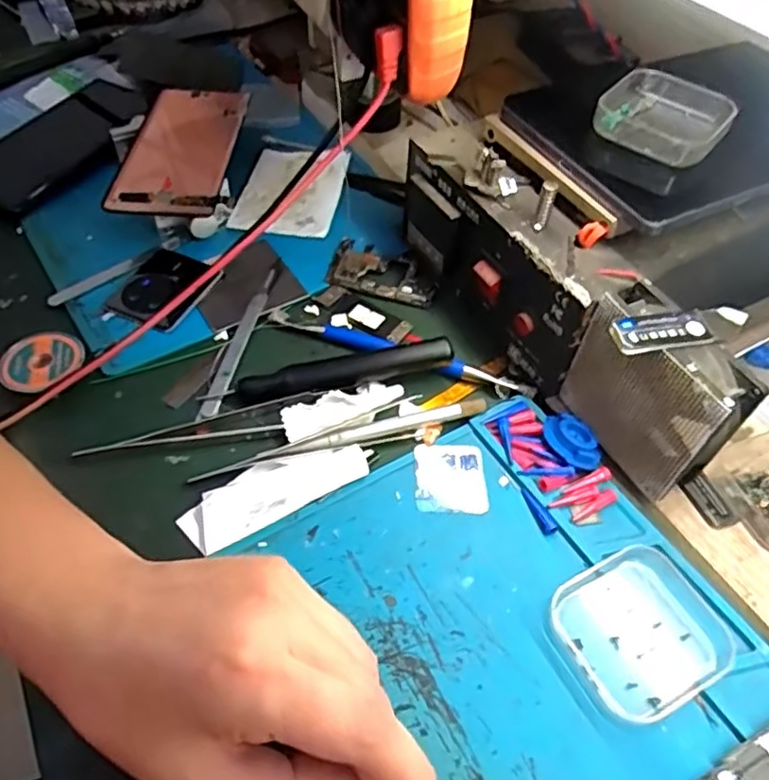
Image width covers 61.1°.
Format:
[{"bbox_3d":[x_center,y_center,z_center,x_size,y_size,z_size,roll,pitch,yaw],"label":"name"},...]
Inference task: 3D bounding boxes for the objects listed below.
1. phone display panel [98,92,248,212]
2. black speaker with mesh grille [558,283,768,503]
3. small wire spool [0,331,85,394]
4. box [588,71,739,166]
[{"bbox_3d":[-0.149,-0.181,0.480,0.076,0.009,0.155,2,51,-2],"label":"phone display panel"},{"bbox_3d":[0.134,0.003,0.329,0.030,0.083,0.080,-23,55,-19],"label":"black speaker with mesh grille"},{"bbox_3d":[-0.196,-0.016,0.377,0.044,0.015,0.044,1,51,-1],"label":"small wire spool"},{"bbox_3d":[0.156,-0.151,0.359,0.062,0.022,0.065,32,56,22],"label":"box"}]

